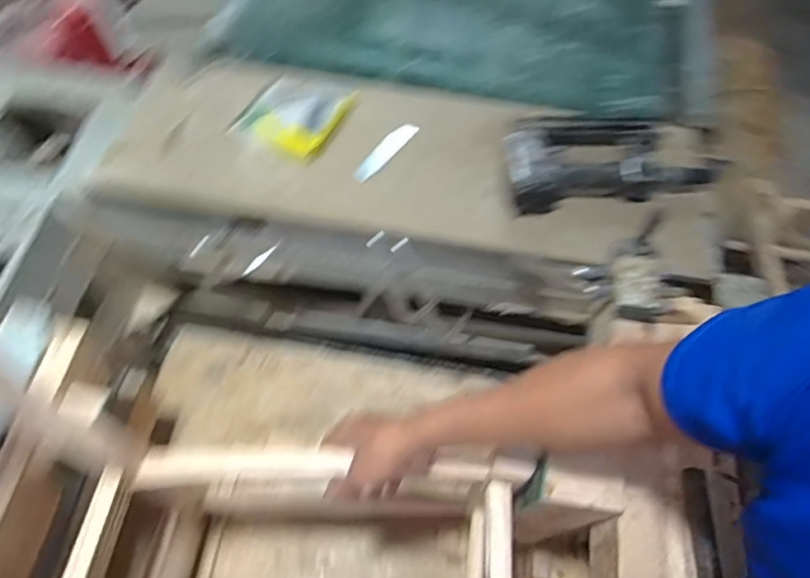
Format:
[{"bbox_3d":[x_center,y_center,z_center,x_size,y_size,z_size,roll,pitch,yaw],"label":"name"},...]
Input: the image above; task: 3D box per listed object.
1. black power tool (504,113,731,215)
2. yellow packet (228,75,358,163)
[{"bbox_3d":[0.295,-0.198,0.816,0.333,0.065,0.158,-6,60,-4],"label":"black power tool"},{"bbox_3d":[-0.157,-0.262,0.868,0.143,0.032,0.160,25,62,14],"label":"yellow packet"}]

